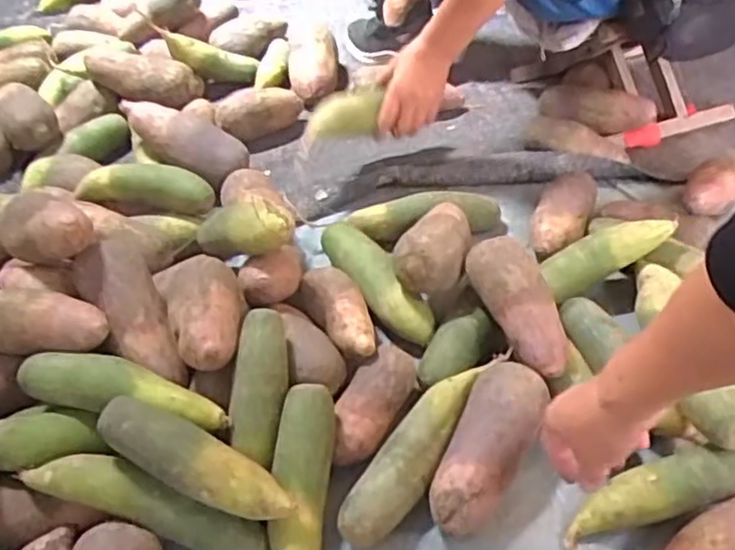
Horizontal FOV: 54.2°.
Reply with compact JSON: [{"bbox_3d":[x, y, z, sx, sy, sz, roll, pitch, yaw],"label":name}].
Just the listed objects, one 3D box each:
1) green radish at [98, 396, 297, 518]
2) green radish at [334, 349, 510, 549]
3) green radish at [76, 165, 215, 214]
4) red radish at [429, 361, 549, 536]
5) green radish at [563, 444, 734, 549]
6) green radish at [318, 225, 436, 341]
[{"bbox_3d":[-0.143,0.156,0.605,0.178,0.050,0.060,28,49,0],"label":"green radish"},{"bbox_3d":[0.055,0.160,0.691,0.047,0.049,0.234,24,50,25],"label":"green radish"},{"bbox_3d":[-0.283,-0.112,0.909,0.166,0.056,0.050,0,44,2],"label":"green radish"},{"bbox_3d":[0.111,0.165,0.673,0.069,0.069,0.170,18,47,20],"label":"red radish"},{"bbox_3d":[0.266,0.182,0.628,0.199,0.039,0.045,-24,45,9],"label":"green radish"},{"bbox_3d":[0.011,0.004,0.832,0.056,0.061,0.188,-23,48,-20],"label":"green radish"}]

